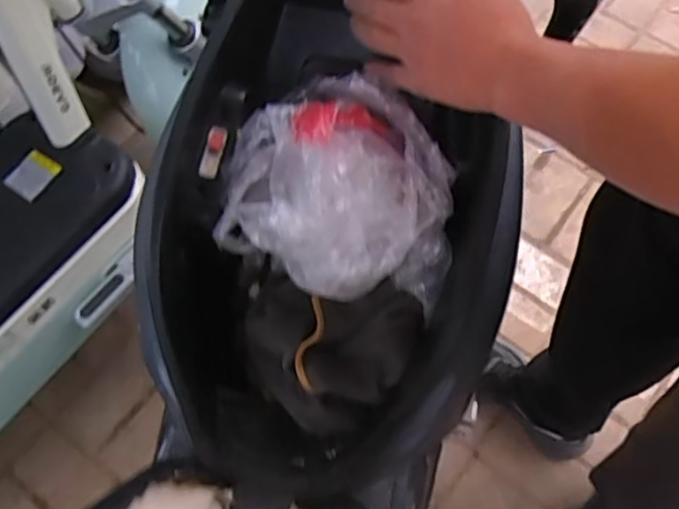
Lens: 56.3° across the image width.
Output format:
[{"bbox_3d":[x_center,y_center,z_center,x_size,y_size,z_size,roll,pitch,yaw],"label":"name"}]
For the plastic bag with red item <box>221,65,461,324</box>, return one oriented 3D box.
[{"bbox_3d":[0.005,-0.046,0.491,0.181,0.090,0.161,24,68,10],"label":"plastic bag with red item"}]

